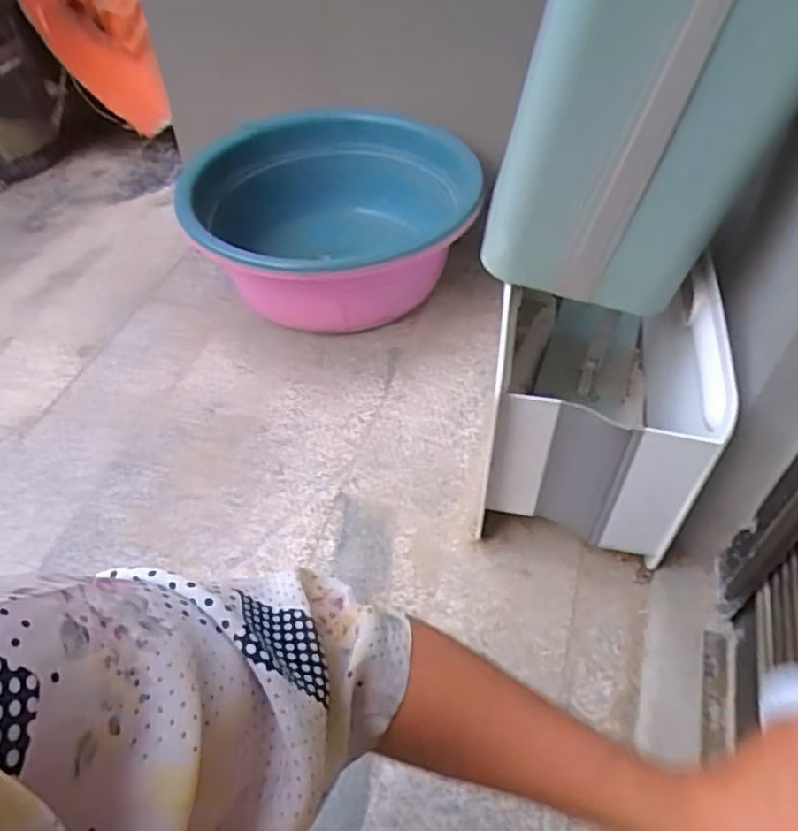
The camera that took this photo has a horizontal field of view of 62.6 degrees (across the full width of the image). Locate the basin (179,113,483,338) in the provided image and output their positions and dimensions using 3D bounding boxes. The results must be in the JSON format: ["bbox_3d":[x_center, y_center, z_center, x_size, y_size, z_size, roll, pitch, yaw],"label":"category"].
[{"bbox_3d":[-0.097,-0.288,1.054,0.457,0.215,0.420,-3,49,-1],"label":"basin"}]

